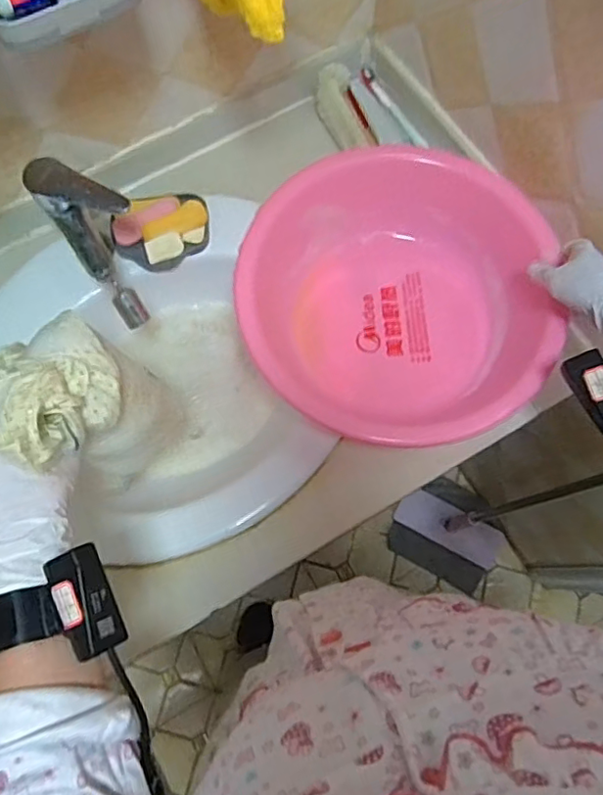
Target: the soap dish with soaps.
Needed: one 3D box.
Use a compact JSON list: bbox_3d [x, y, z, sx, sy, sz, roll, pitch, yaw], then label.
[{"bbox_3d":[-0.177,-0.213,0.742,0.119,0.034,0.088,-17,74,-5],"label":"soap dish with soaps"}]

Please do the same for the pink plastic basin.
[{"bbox_3d":[0.111,-0.108,0.660,0.335,0.102,0.316,0,74,0],"label":"pink plastic basin"}]

